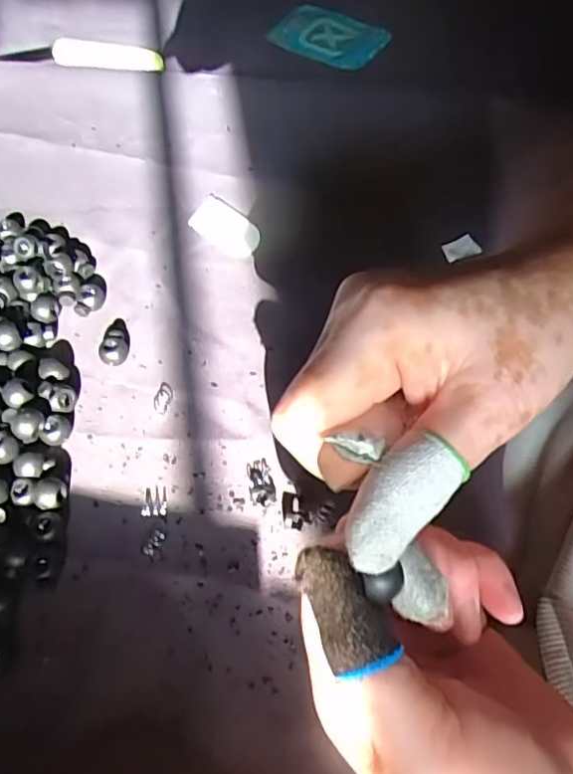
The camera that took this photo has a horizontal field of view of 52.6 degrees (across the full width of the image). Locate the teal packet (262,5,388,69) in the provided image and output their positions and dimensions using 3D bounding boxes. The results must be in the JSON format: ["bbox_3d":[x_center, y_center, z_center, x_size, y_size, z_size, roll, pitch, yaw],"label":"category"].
[{"bbox_3d":[0.036,-0.299,0.487,0.091,0.014,0.062,30,67,17],"label":"teal packet"}]

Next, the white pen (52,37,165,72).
[{"bbox_3d":[-0.151,-0.271,0.476,0.103,0.019,0.020,15,63,10],"label":"white pen"}]

